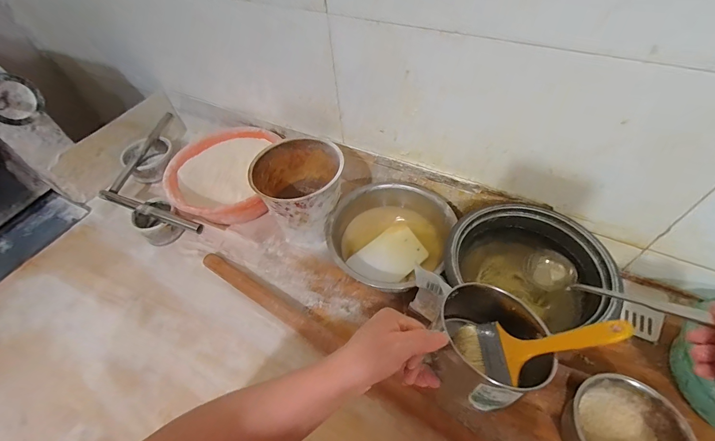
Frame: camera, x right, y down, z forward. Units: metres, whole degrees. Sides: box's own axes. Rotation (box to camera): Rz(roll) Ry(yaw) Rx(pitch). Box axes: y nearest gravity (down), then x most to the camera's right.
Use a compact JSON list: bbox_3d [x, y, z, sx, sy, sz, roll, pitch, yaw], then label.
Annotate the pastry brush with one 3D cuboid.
[{"bbox_3d":[0.210,0.149,0.389,0.184,0.024,0.077,-17,48,25],"label":"pastry brush"}]

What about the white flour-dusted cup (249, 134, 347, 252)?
[{"bbox_3d":[-0.115,-0.055,0.705,0.171,0.173,0.181,-2,53,3],"label":"white flour-dusted cup"}]

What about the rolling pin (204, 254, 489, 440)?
[{"bbox_3d":[-0.038,0.217,0.572,0.674,0.030,0.033,27,59,23],"label":"rolling pin"}]

